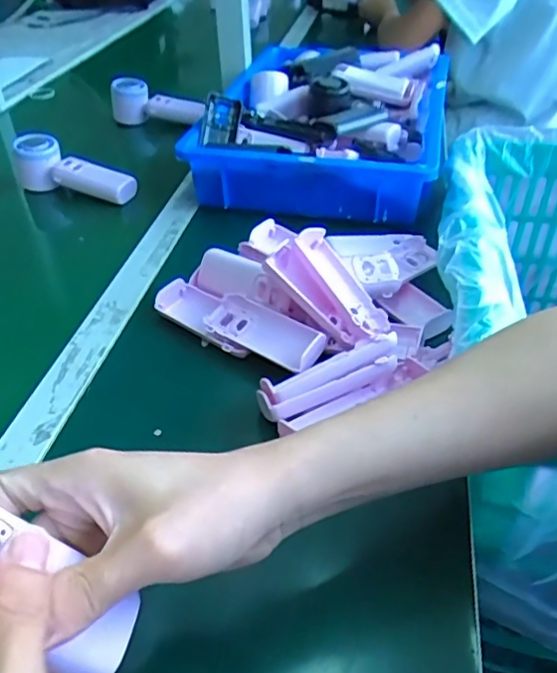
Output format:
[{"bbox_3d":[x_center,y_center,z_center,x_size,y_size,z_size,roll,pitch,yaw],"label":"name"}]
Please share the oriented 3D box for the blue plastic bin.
[{"bbox_3d":[0.069,-0.298,0.802,0.292,0.102,0.413,8,41,10],"label":"blue plastic bin"}]

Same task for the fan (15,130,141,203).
[{"bbox_3d":[-0.256,-0.210,0.743,0.161,0.053,0.048,15,42,18],"label":"fan"}]

